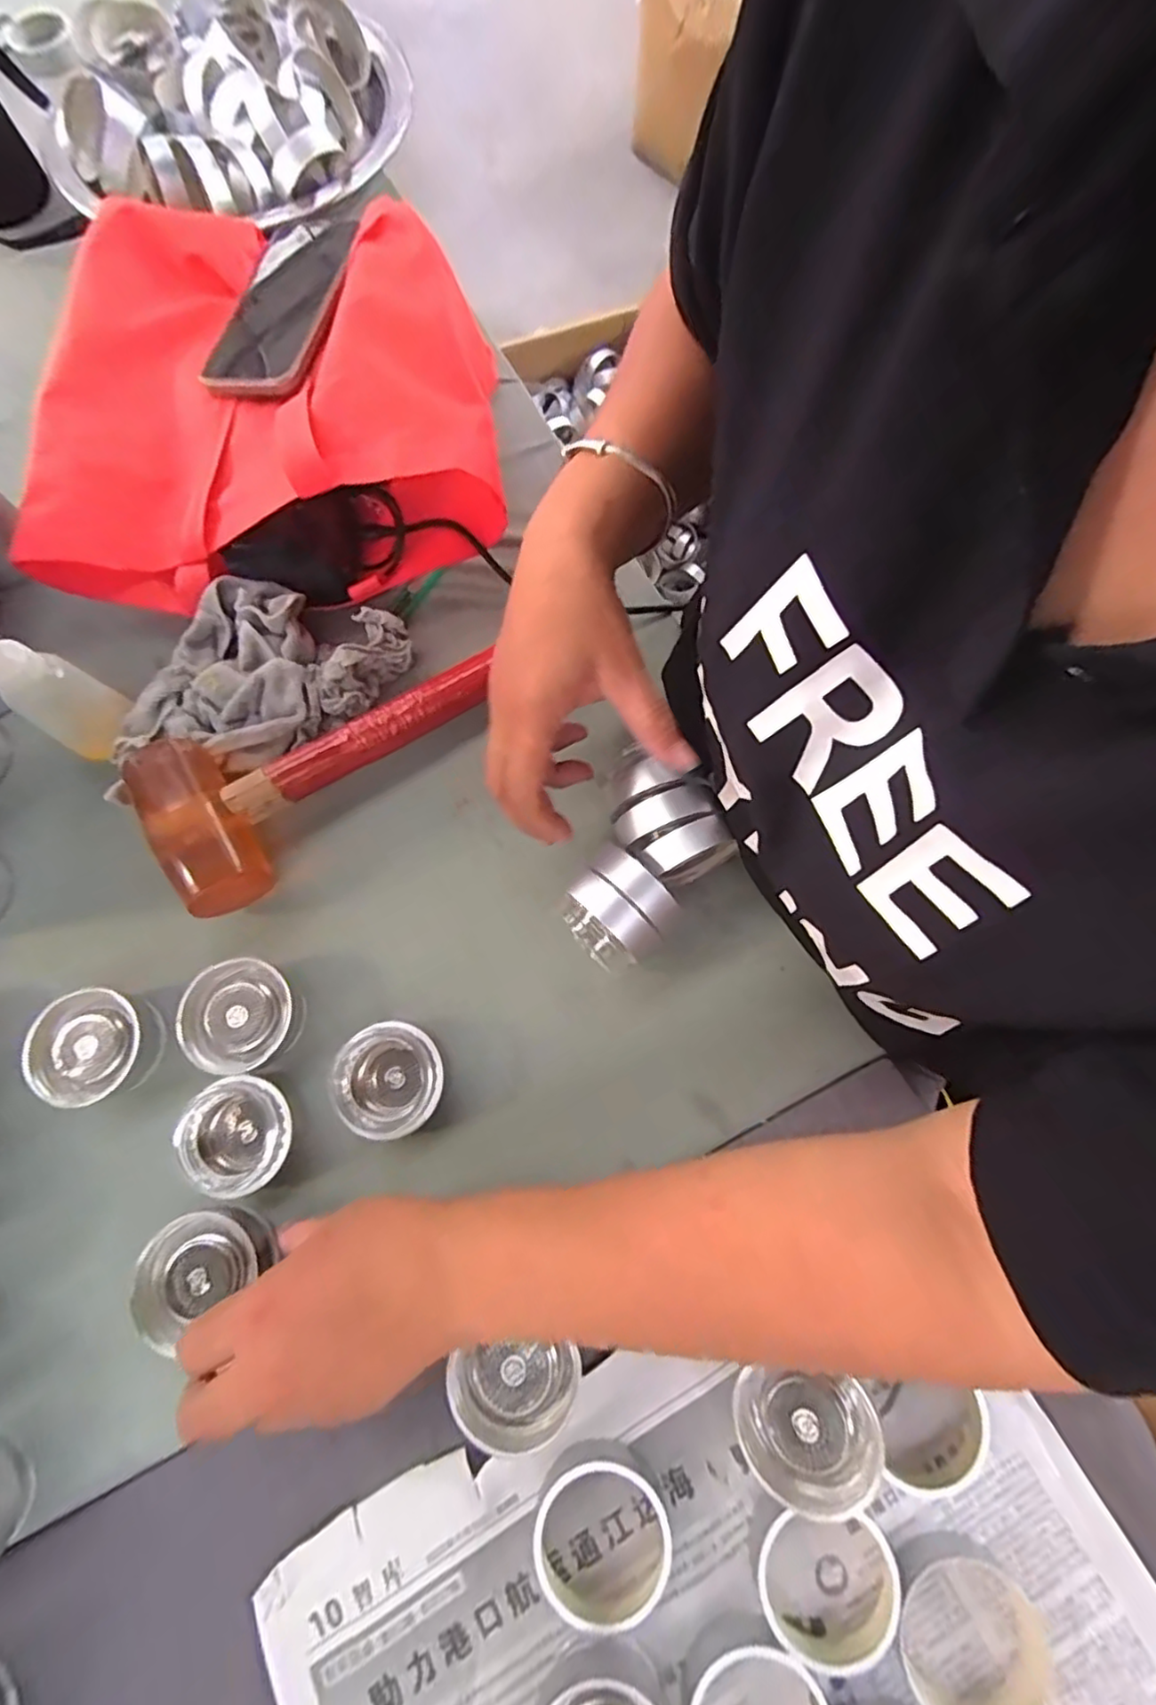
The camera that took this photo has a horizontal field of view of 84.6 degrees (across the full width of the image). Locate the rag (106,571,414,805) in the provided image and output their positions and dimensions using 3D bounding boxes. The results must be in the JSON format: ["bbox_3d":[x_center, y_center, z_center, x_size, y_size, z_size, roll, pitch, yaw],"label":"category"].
[{"bbox_3d":[-0.230,-0.124,0.449,0.217,0.046,0.124,-29,73,-9],"label":"rag"}]

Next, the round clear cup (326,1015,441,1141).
[{"bbox_3d":[-0.114,0.136,0.380,0.063,0.019,0.063,-30,73,-9],"label":"round clear cup"}]

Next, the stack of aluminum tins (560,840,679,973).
[{"bbox_3d":[0.023,0.039,0.386,0.055,0.050,0.058,-43,77,-10],"label":"stack of aluminum tins"}]

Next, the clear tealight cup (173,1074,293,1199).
[{"bbox_3d":[-0.196,0.164,0.370,0.057,0.024,0.062,0,71,1],"label":"clear tealight cup"}]

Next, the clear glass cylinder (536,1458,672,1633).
[{"bbox_3d":[0.012,0.334,0.307,0.064,0.019,0.065,-10,71,-3],"label":"clear glass cylinder"}]

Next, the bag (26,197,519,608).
[{"bbox_3d":[-0.229,-0.335,0.468,0.330,0.114,0.282,-5,71,-1],"label":"bag"}]

